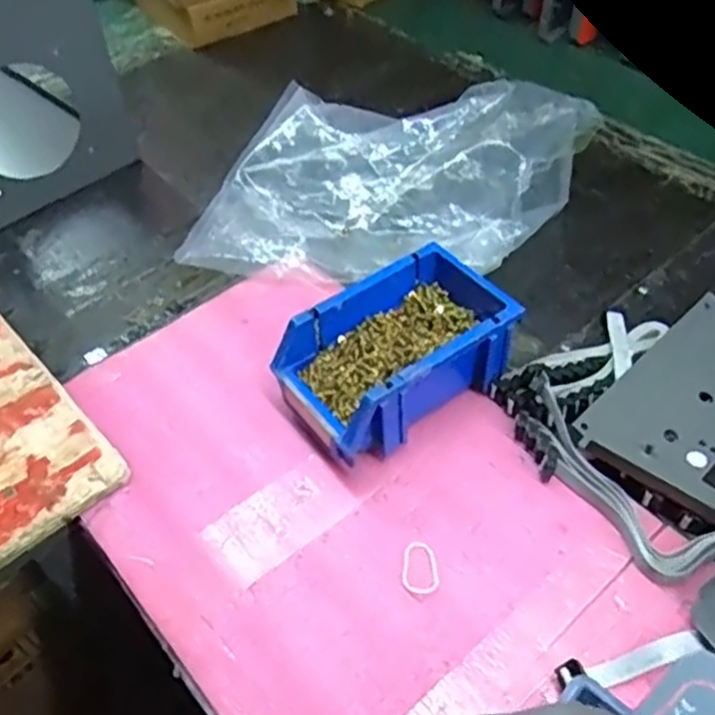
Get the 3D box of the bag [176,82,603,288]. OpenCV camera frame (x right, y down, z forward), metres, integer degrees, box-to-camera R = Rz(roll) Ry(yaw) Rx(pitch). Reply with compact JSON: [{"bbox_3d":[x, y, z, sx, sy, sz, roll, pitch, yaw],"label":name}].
[{"bbox_3d":[0.039,-0.183,0.683,0.358,0.079,0.276,8,50,11],"label":"bag"}]

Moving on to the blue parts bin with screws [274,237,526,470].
[{"bbox_3d":[0.030,-0.003,0.517,0.166,0.073,0.102,-30,53,-21],"label":"blue parts bin with screws"}]

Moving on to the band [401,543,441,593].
[{"bbox_3d":[0.039,0.133,0.445,0.023,0.004,0.035,-7,49,-2],"label":"band"}]

